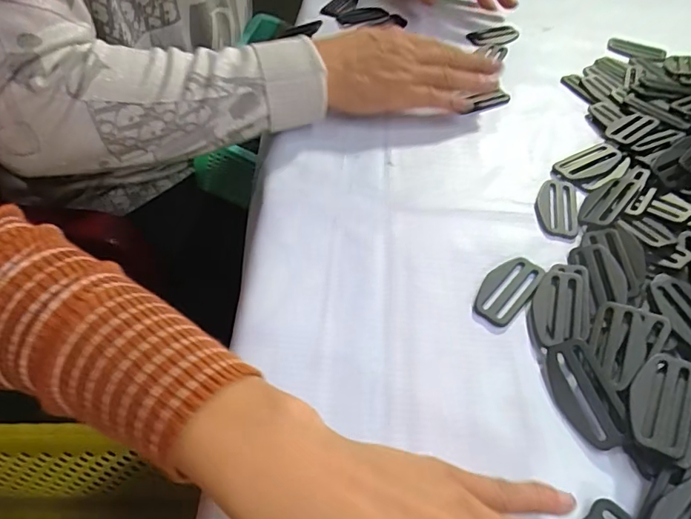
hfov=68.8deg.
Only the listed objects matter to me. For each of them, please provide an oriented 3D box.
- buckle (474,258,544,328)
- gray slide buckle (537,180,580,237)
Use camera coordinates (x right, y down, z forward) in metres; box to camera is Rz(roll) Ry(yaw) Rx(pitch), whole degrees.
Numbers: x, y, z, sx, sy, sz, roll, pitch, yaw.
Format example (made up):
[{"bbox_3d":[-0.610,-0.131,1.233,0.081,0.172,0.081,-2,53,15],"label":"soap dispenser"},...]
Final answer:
[{"bbox_3d":[0.105,0.018,0.326,0.029,0.004,0.060,32,55,22],"label":"buckle"},{"bbox_3d":[0.160,-0.041,0.382,0.031,0.005,0.063,15,51,9],"label":"gray slide buckle"}]

